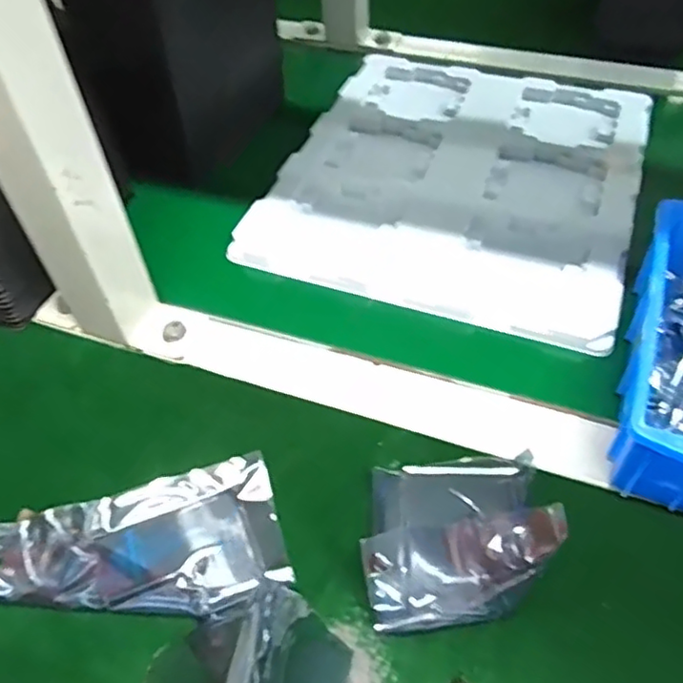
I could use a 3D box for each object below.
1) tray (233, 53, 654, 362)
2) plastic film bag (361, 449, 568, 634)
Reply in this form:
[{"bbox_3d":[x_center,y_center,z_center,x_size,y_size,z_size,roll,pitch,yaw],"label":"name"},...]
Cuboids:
[{"bbox_3d":[0.102,-0.147,0.530,0.274,0.016,0.326,15,53,15],"label":"tray"},{"bbox_3d":[0.058,0.089,0.310,0.093,0.045,0.089,-4,51,0],"label":"plastic film bag"}]

